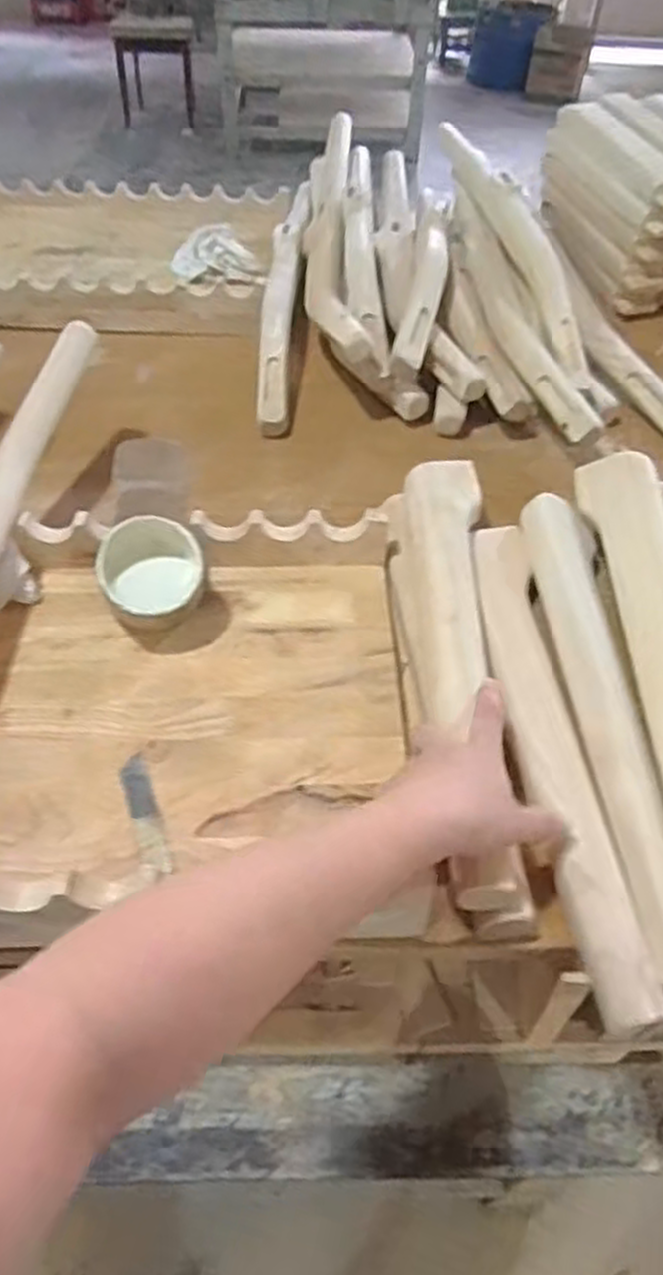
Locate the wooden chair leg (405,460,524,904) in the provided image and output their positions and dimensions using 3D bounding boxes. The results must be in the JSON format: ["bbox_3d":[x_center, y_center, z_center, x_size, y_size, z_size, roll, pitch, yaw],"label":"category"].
[{"bbox_3d":[0.094,0.001,0.607,0.063,0.052,0.424,2,48,0],"label":"wooden chair leg"}]

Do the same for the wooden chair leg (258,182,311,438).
[{"bbox_3d":[-0.064,-0.413,1.004,0.050,0.079,0.417,3,48,1],"label":"wooden chair leg"}]

